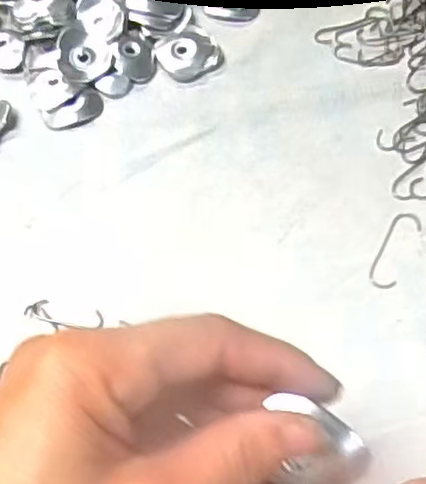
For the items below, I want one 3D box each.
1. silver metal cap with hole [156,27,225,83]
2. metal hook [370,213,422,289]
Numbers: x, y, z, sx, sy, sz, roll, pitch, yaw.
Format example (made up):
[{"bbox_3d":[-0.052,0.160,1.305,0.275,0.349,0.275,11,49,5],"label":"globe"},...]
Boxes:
[{"bbox_3d":[-0.014,-0.118,0.418,0.037,0.005,0.034,-1,66,2],"label":"silver metal cap with hole"},{"bbox_3d":[0.099,0.004,0.361,0.015,0.004,0.048,24,69,13],"label":"metal hook"}]

